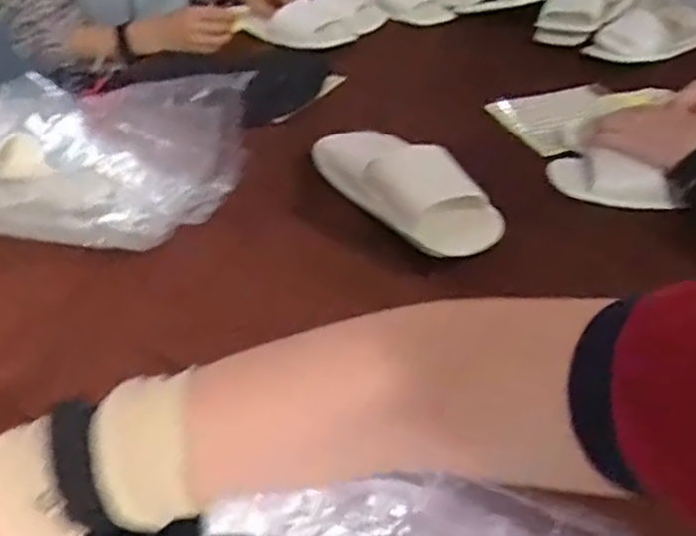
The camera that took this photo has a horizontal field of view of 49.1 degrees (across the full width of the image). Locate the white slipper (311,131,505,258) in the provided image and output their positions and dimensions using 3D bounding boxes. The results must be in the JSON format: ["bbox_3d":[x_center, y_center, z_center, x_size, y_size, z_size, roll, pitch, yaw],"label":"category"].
[{"bbox_3d":[0.061,-0.100,0.873,0.110,0.058,0.272,-22,44,-27],"label":"white slipper"}]

